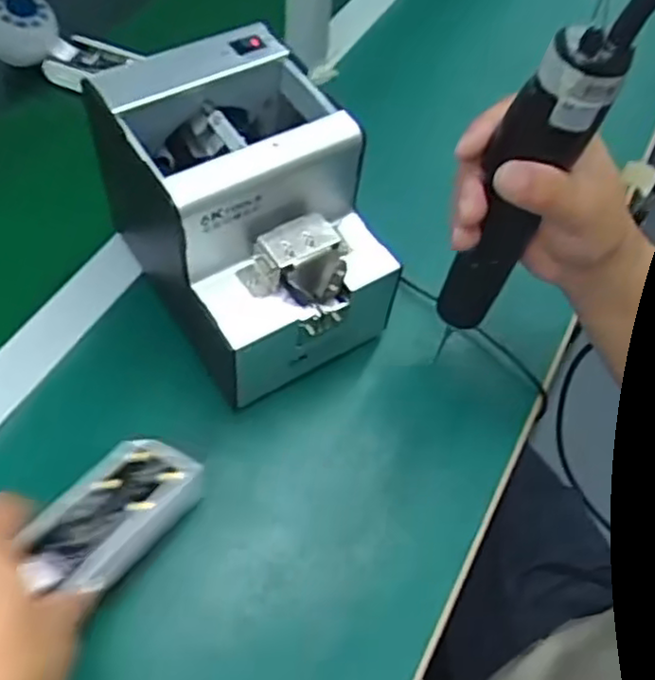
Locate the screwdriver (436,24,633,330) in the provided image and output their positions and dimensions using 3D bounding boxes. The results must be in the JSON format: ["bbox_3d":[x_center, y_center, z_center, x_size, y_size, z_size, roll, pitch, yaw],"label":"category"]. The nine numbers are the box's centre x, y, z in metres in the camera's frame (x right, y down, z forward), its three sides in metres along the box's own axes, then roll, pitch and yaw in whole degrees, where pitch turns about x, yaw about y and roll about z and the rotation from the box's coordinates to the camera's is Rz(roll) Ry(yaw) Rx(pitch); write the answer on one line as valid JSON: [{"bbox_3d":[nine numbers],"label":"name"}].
[{"bbox_3d":[0.101,-0.071,0.393,0.037,0.201,0.030,38,56,17],"label":"screwdriver"}]

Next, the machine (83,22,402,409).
[{"bbox_3d":[-0.050,-0.079,0.464,0.137,0.144,0.173,-31,68,-15],"label":"machine"}]

